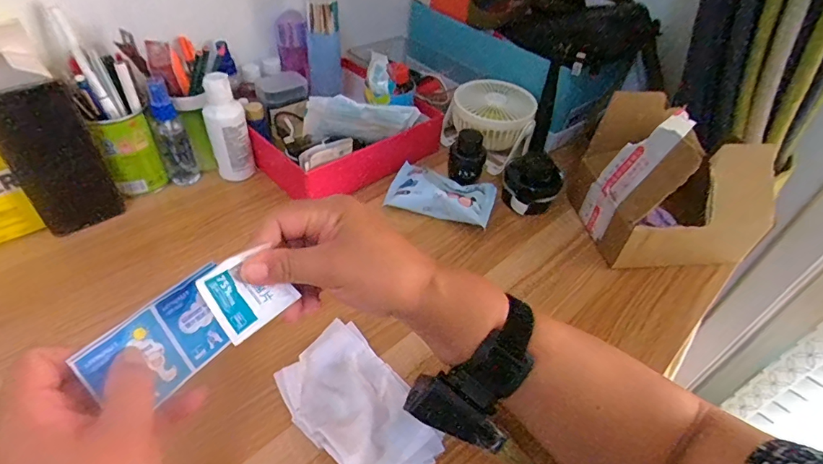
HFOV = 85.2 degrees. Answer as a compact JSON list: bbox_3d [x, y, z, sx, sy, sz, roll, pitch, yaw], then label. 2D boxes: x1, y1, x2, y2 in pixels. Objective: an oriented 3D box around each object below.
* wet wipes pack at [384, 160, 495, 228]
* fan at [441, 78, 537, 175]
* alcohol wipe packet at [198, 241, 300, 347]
[{"bbox_3d":[0.037,-0.045,0.554,0.129,0.035,0.075,16,45,8],"label":"wet wipes pack"},{"bbox_3d":[0.106,-0.149,0.630,0.117,0.090,0.110,10,44,2],"label":"fan"},{"bbox_3d":[-0.101,0.037,0.275,0.044,0.046,0.007,-39,25,-24],"label":"alcohol wipe packet"}]

